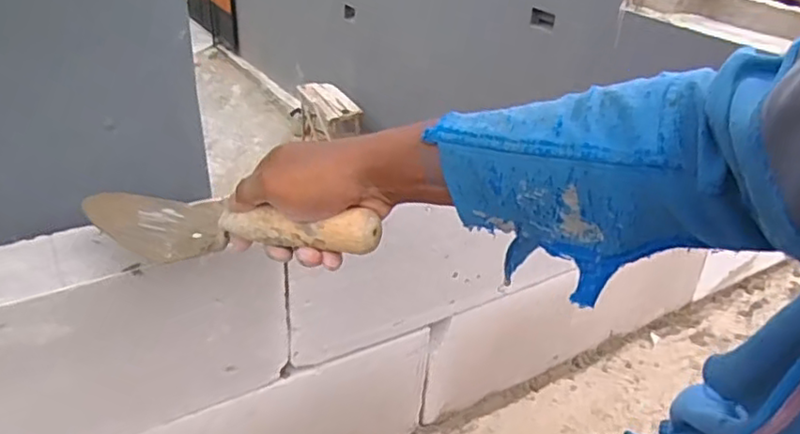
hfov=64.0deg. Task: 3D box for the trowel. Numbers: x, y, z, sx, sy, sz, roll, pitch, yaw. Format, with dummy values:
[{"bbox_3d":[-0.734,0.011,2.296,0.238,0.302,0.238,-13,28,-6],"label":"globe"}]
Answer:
[{"bbox_3d":[-0.147,0.007,0.527,0.287,0.043,0.082,4,28,30],"label":"trowel"}]

